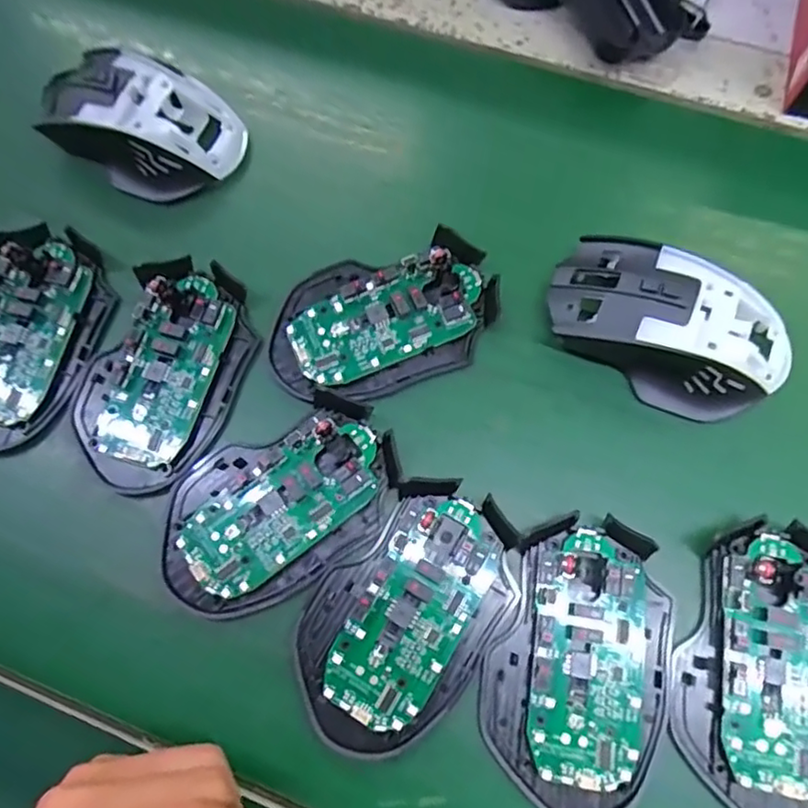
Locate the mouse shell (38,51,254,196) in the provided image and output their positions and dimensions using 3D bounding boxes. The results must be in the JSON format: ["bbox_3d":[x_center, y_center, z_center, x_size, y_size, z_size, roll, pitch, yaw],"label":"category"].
[{"bbox_3d":[-0.145,-0.154,0.332,0.103,0.032,0.068,24,75,9],"label":"mouse shell"}]

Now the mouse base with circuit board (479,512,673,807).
[{"bbox_3d":[0.076,0.108,0.256,0.072,0.012,0.114,18,74,7],"label":"mouse base with circuit board"}]

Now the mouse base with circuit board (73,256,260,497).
[{"bbox_3d":[-0.117,-0.017,0.297,0.070,0.017,0.113,25,75,9],"label":"mouse base with circuit board"}]

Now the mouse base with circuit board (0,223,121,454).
[{"bbox_3d":[-0.191,-0.036,0.304,0.067,0.016,0.113,22,75,8],"label":"mouse base with circuit board"}]

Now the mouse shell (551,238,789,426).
[{"bbox_3d":[0.125,-0.038,0.287,0.112,0.034,0.062,26,75,9],"label":"mouse shell"}]

